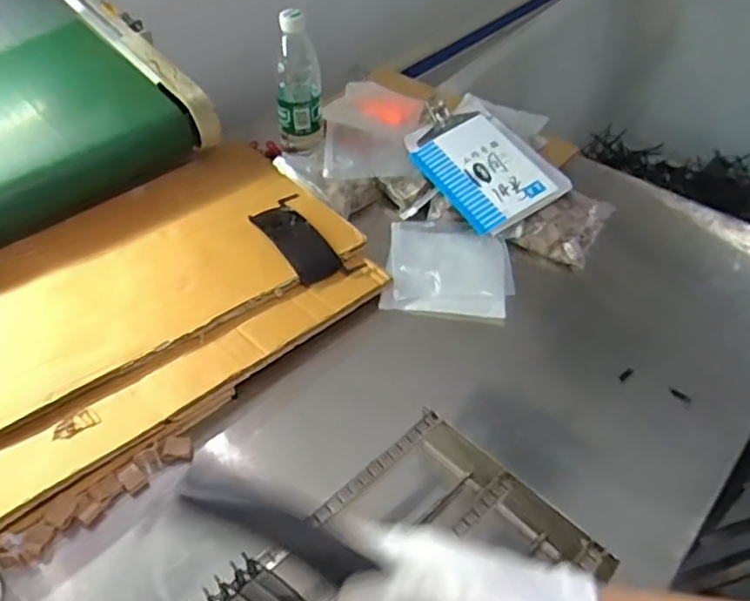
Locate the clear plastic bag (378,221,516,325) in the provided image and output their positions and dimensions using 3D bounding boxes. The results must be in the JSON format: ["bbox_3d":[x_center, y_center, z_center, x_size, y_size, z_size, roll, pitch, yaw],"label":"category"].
[{"bbox_3d":[0.093,-0.042,0.821,0.153,0.014,0.176,5,45,5],"label":"clear plastic bag"}]

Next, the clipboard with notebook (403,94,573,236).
[{"bbox_3d":[0.143,-0.201,0.905,0.149,0.020,0.233,-32,61,-12],"label":"clipboard with notebook"}]

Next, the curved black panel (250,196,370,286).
[{"bbox_3d":[-0.095,-0.079,0.835,0.074,0.013,0.166,-27,51,-25],"label":"curved black panel"}]

